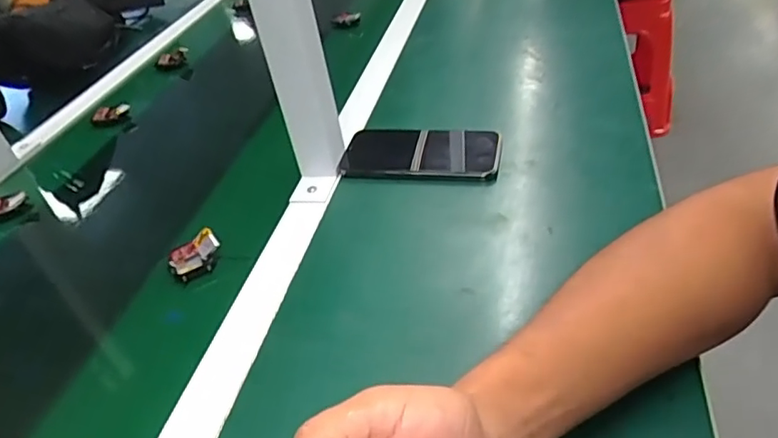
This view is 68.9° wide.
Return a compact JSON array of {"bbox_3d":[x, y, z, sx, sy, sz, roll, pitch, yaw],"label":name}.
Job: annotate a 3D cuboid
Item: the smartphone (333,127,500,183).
[{"bbox_3d":[0.033,-0.069,0.585,0.161,0.009,0.080,5,50,17],"label":"smartphone"}]

